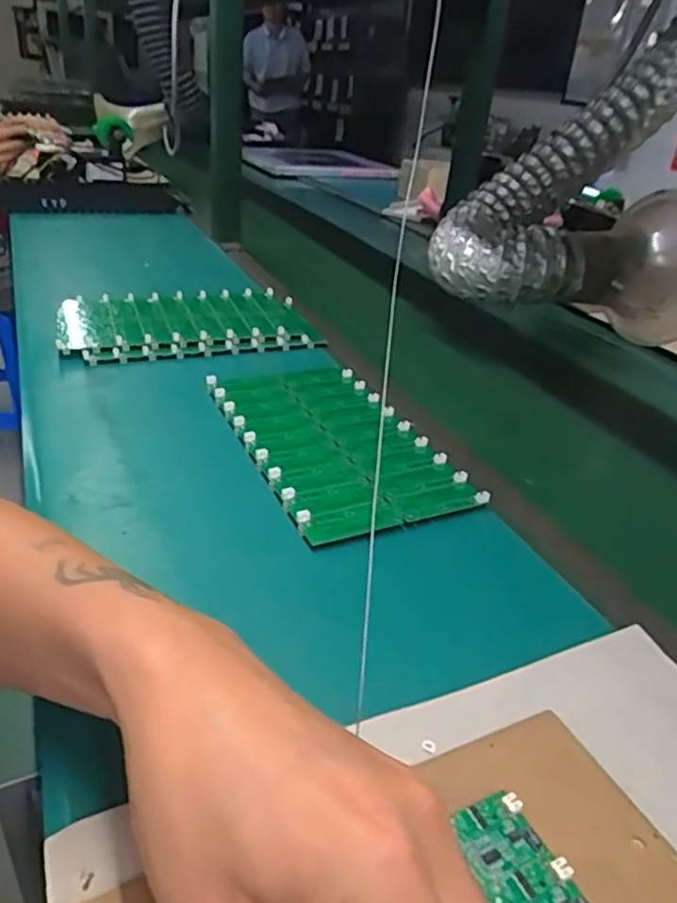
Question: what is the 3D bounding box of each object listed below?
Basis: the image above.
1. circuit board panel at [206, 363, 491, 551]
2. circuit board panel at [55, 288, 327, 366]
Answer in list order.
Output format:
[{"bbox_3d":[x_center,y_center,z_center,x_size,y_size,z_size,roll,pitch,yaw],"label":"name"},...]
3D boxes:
[{"bbox_3d":[-0.007,-0.016,0.540,0.138,0.011,0.254,-9,33,-24],"label":"circuit board panel"},{"bbox_3d":[-0.173,-0.153,0.737,0.263,0.017,0.174,-7,32,-20],"label":"circuit board panel"}]

